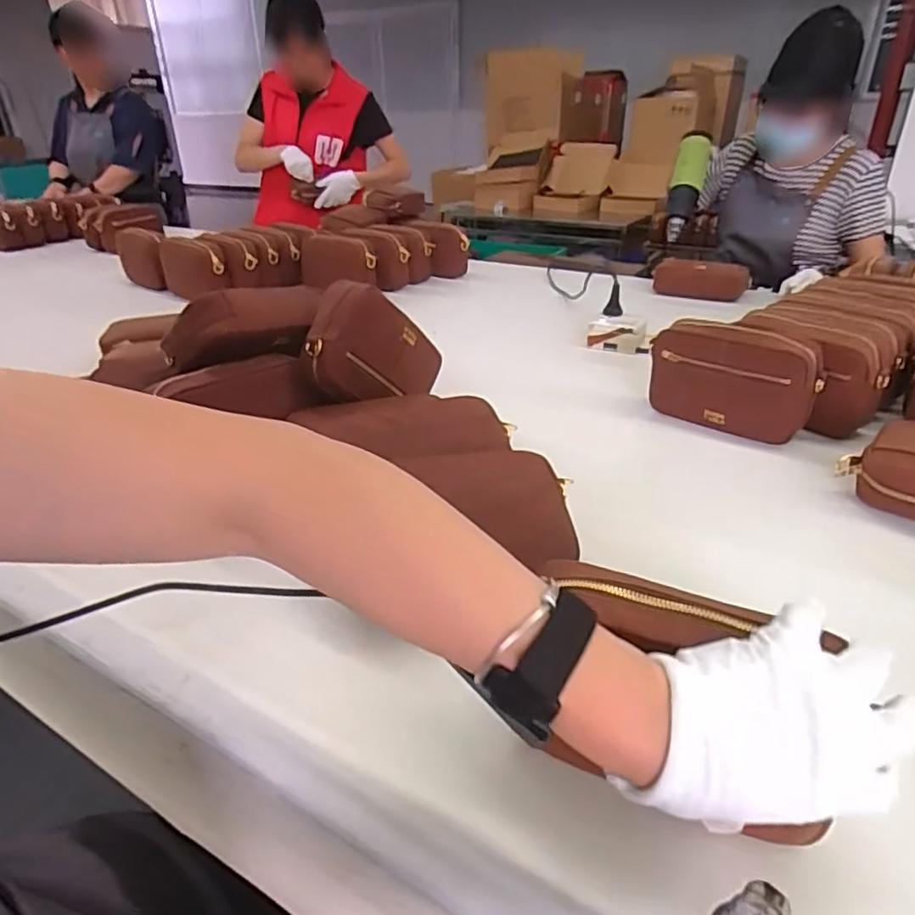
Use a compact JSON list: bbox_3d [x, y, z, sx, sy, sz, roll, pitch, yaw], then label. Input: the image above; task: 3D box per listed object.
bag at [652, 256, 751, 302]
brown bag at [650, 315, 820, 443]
[{"bbox_3d":[0.536,-0.396,1.402,0.210,0.070,0.063,18,34,30],"label":"bag"},{"bbox_3d":[0.343,-0.096,0.801,0.200,0.134,0.055,18,35,31],"label":"brown bag"}]

